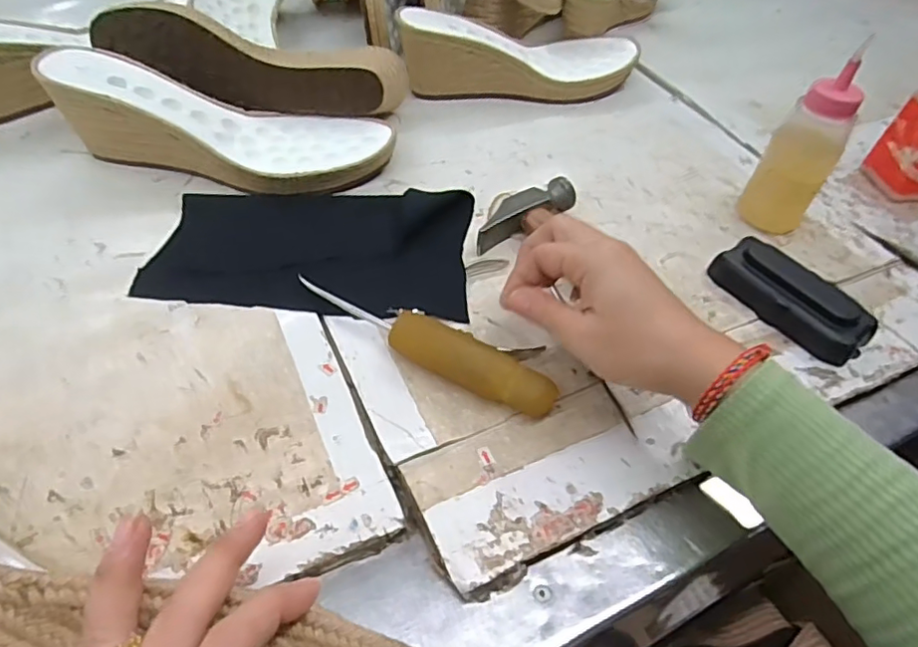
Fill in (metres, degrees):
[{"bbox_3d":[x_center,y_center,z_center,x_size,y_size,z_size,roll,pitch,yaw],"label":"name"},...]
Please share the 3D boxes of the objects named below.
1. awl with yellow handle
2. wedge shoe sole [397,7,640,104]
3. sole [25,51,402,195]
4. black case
[{"bbox_3d":[-0.024,0.011,0.358,0.175,0.029,0.021,25,52,15],"label":"awl with yellow handle"},{"bbox_3d":[0.065,-0.266,0.579,0.247,0.067,0.093,-9,52,-13],"label":"wedge shoe sole"},{"bbox_3d":[-0.175,-0.154,0.451,0.241,0.073,0.080,-2,50,-7],"label":"sole"},{"bbox_3d":[0.232,-0.019,0.409,0.043,0.027,0.106,-27,57,-25],"label":"black case"}]

